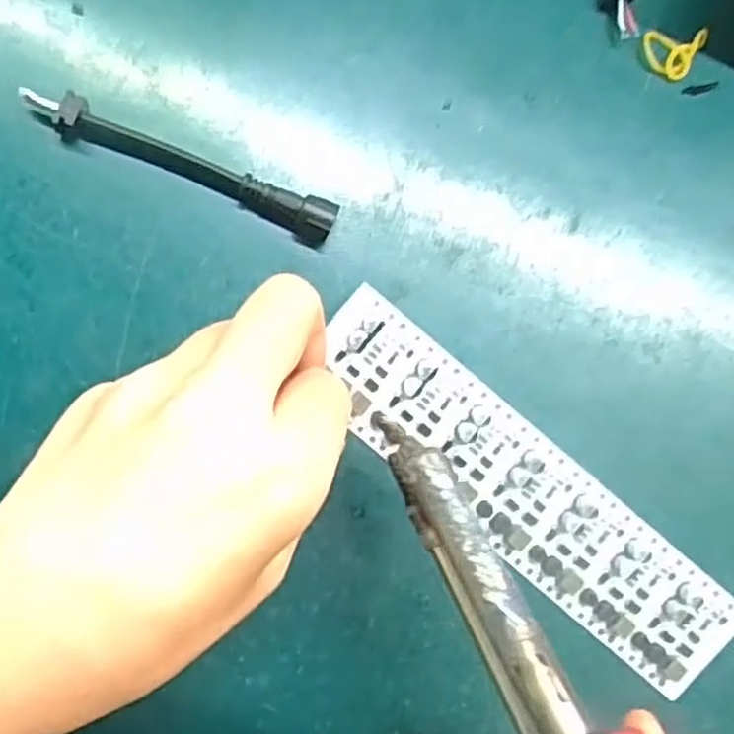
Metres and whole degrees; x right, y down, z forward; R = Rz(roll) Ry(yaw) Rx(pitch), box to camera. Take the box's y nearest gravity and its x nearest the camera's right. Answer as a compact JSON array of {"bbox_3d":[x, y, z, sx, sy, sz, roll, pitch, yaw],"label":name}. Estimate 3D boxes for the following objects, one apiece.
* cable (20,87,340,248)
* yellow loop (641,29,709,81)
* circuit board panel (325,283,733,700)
[{"bbox_3d":[-0.061,-0.068,0.260,0.106,0.011,0.013,22,82,-5],"label":"cable"},{"bbox_3d":[0.116,-0.118,0.291,0.024,0.006,0.018,1,84,-8],"label":"yellow loop"},{"bbox_3d":[0.054,0.044,0.263,0.172,0.006,0.040,40,92,-2],"label":"circuit board panel"}]

